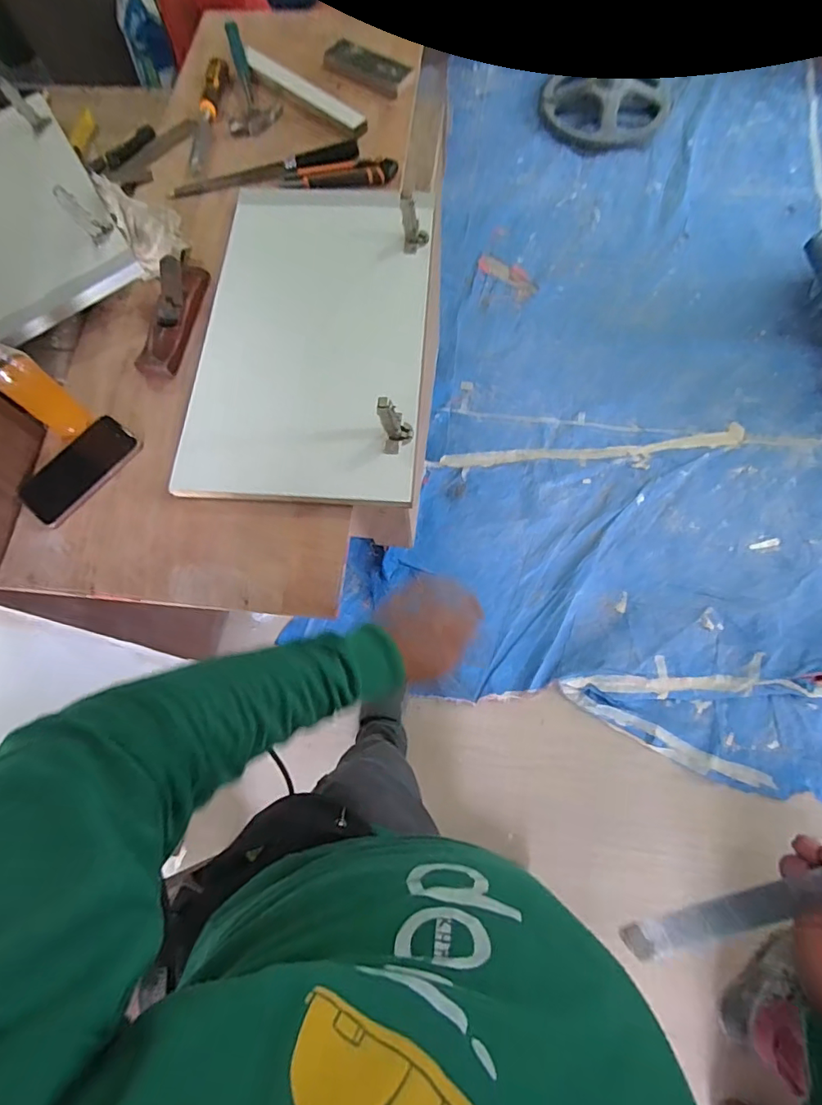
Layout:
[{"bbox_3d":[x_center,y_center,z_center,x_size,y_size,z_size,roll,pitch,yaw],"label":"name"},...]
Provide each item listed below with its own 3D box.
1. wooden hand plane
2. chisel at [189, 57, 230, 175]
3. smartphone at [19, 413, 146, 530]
[{"bbox_3d":[-0.358,-0.356,0.766,0.057,0.060,0.193,10,72,6],"label":"wooden hand plane"},{"bbox_3d":[-0.364,-0.785,0.911,0.032,0.025,0.275,3,71,4],"label":"chisel"},{"bbox_3d":[-0.465,-0.119,0.713,0.085,0.014,0.164,40,81,11],"label":"smartphone"}]

